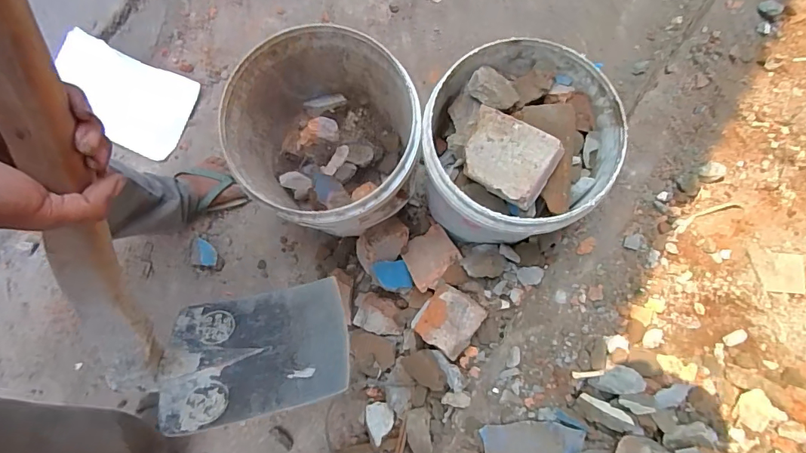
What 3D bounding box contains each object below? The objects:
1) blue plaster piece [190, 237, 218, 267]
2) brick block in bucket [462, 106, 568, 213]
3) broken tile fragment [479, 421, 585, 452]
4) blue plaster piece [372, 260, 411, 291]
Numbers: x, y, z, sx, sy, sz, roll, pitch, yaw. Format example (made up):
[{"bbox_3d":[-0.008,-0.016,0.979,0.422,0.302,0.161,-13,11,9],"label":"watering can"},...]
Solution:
[{"bbox_3d":[-0.451,0.059,1.018,0.058,0.006,0.059,5,79,1],"label":"blue plaster piece"},{"bbox_3d":[0.155,-0.101,0.666,0.136,0.050,0.114,31,94,26],"label":"brick block in bucket"},{"bbox_3d":[0.218,0.371,0.754,0.164,0.015,0.080,-3,42,9],"label":"broken tile fragment"},{"bbox_3d":[-0.025,0.101,0.917,0.076,0.021,0.058,-4,70,-24],"label":"blue plaster piece"}]

